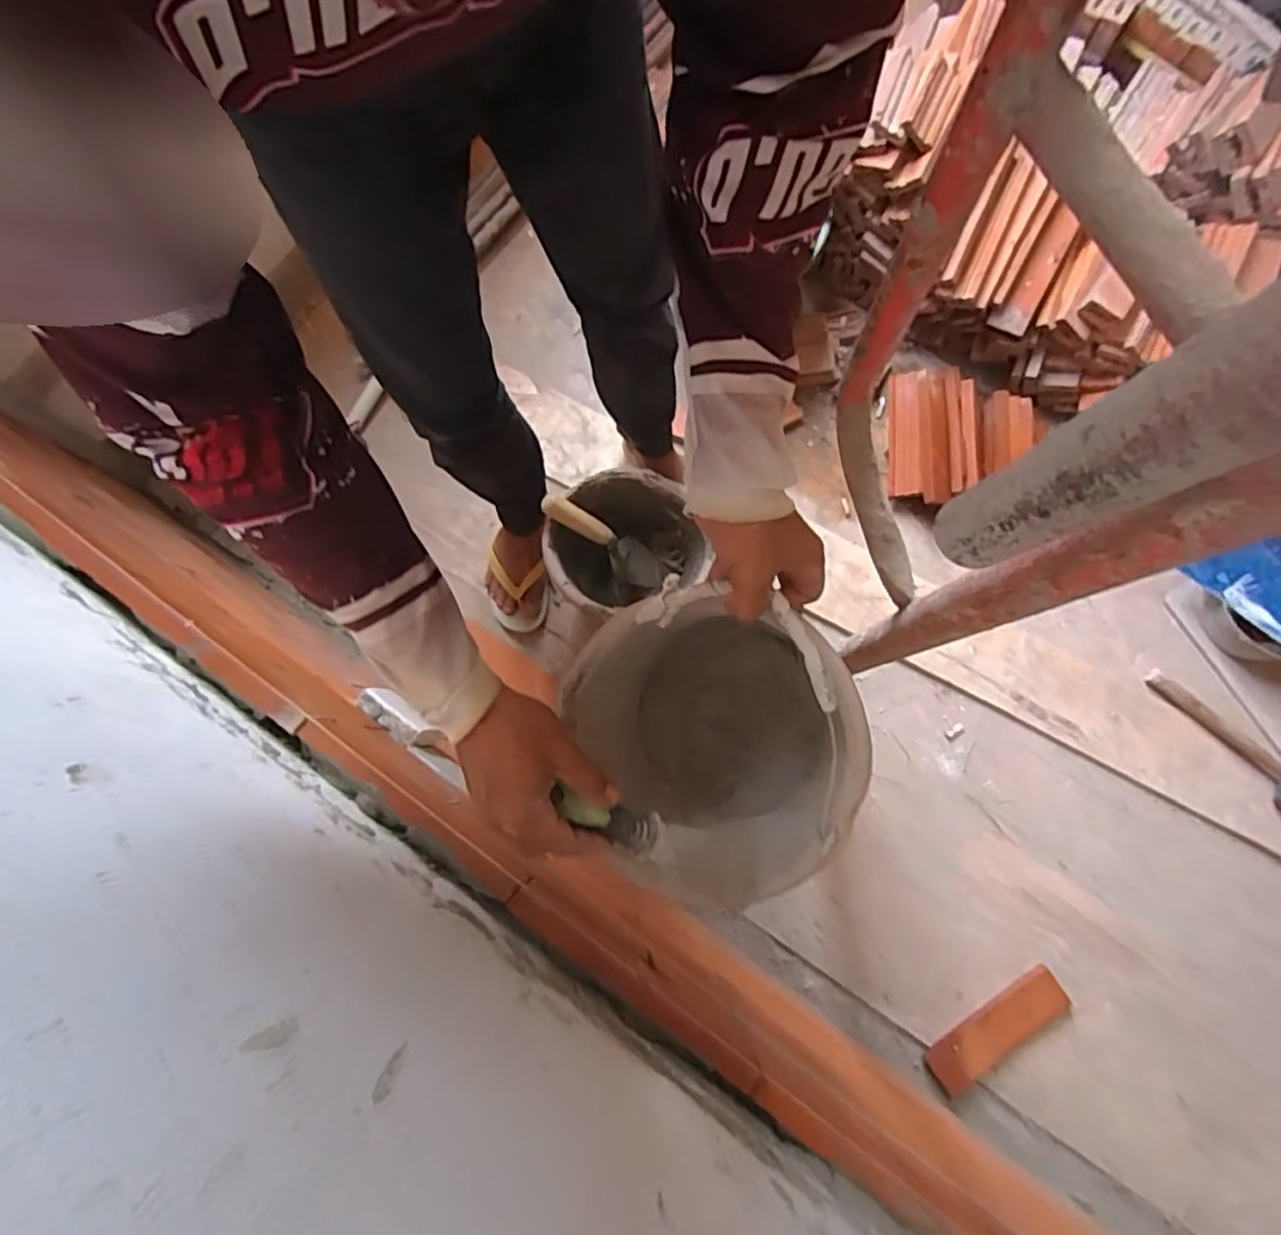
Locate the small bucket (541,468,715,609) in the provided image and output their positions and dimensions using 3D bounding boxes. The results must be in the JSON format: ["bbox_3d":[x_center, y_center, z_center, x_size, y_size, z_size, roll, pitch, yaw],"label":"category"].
[{"bbox_3d":[-0.032,-0.111,1.073,0.222,0.161,0.200,-21,78,-5],"label":"small bucket"}]

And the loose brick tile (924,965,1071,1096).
[{"bbox_3d":[0.541,0.624,1.007,0.233,0.011,0.072,-32,78,-6],"label":"loose brick tile"}]

